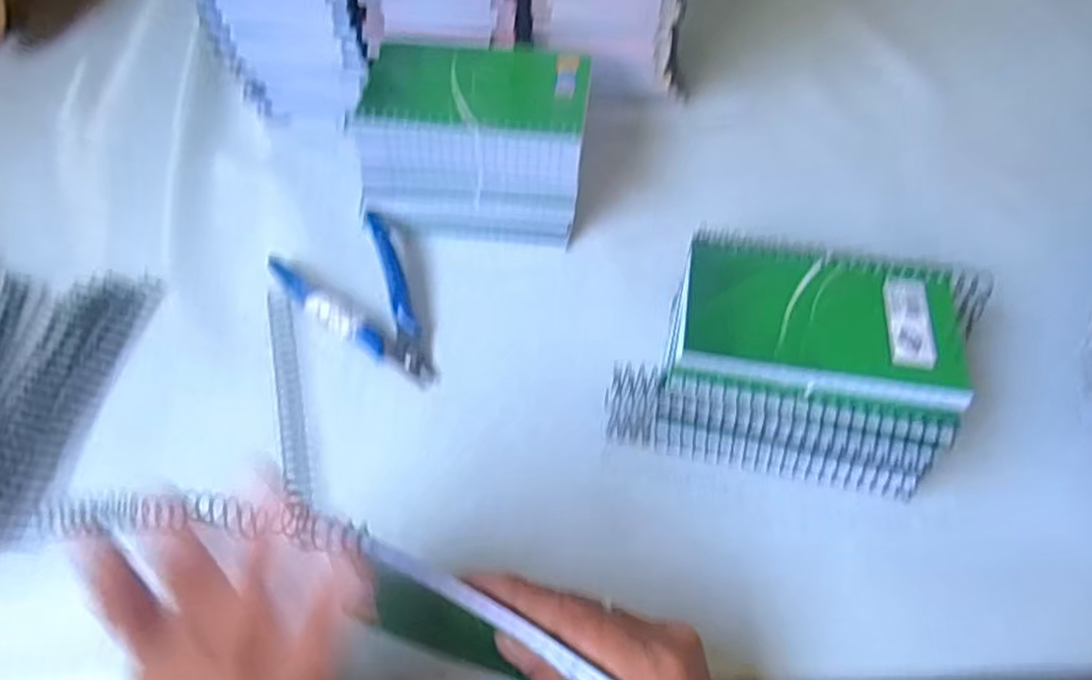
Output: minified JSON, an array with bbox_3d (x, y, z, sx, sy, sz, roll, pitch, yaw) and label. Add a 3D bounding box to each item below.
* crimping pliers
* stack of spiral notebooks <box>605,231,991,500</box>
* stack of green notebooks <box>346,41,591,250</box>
[{"bbox_3d":[-0.107,-0.017,0.417,0.069,0.022,0.110,-23,60,-14],"label":"crimping pliers"},{"bbox_3d":[0.127,0.009,0.378,0.150,0.063,0.109,13,58,8],"label":"stack of spiral notebooks"},{"bbox_3d":[-0.041,-0.132,0.456,0.132,0.083,0.110,6,58,3],"label":"stack of green notebooks"}]

